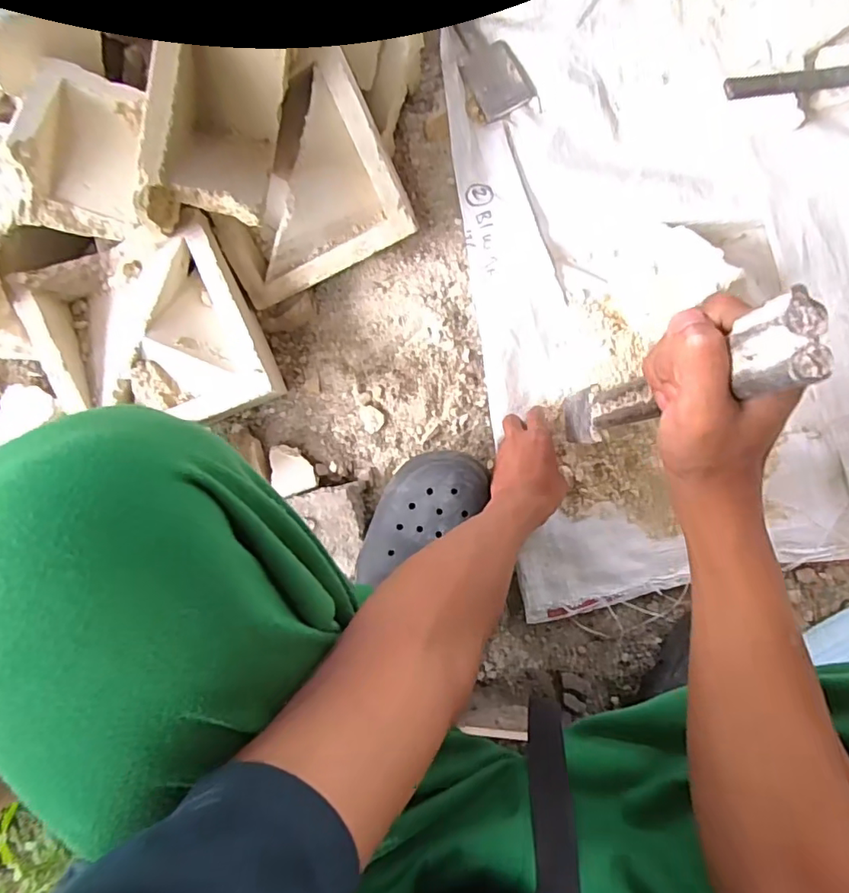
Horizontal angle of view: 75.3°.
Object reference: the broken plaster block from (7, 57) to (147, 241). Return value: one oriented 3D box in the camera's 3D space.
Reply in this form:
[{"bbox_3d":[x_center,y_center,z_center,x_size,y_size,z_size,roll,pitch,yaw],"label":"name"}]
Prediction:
[{"bbox_3d":[-0.317,-0.265,0.499,0.042,0.095,0.141,34,120,41],"label":"broken plaster block"}]

